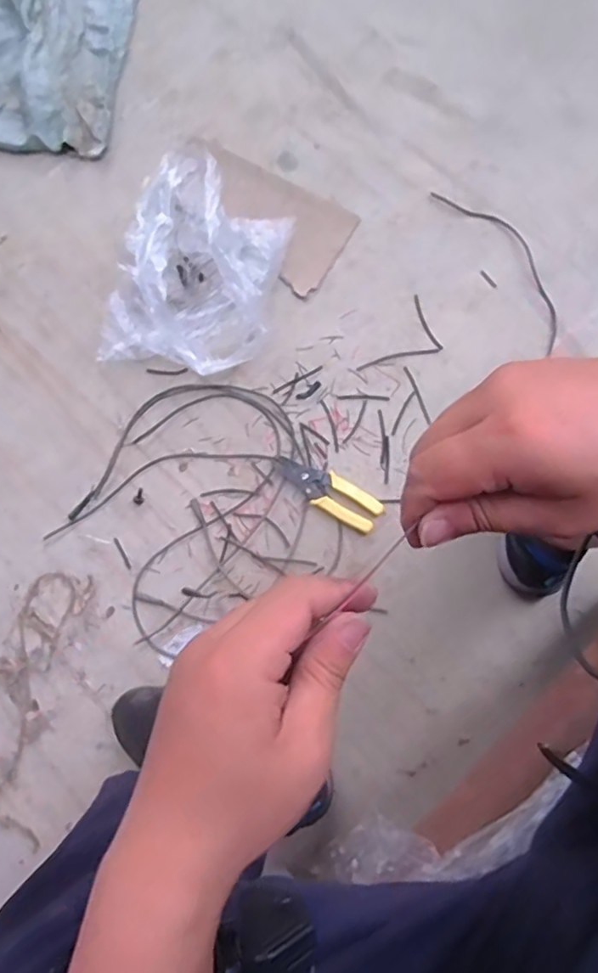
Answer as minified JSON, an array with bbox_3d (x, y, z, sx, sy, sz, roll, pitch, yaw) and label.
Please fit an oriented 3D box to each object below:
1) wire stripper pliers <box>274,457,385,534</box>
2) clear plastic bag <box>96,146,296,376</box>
[{"bbox_3d":[0.038,0.006,0.811,0.157,0.017,0.053,31,79,6],"label":"wire stripper pliers"},{"bbox_3d":[-0.137,-0.298,0.817,0.220,0.123,0.290,23,78,4],"label":"clear plastic bag"}]

